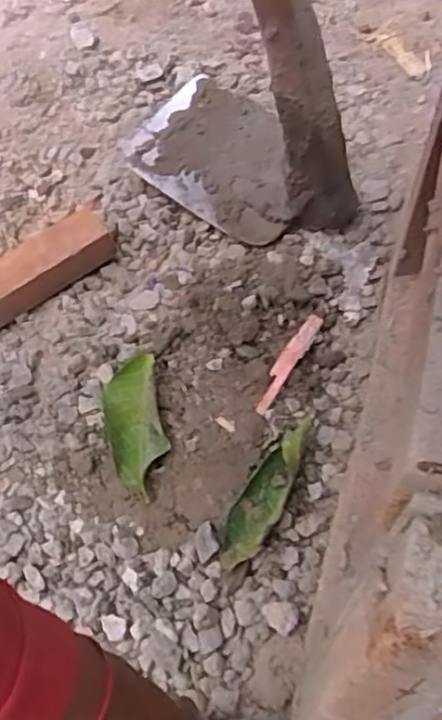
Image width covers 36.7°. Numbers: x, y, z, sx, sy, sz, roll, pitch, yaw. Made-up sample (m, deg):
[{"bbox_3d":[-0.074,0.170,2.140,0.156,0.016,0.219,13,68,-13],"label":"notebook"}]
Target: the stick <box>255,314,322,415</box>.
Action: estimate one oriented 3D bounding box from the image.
[{"bbox_3d":[0.063,0.002,0.645,0.018,0.004,0.117,29,71,17],"label":"stick"}]

